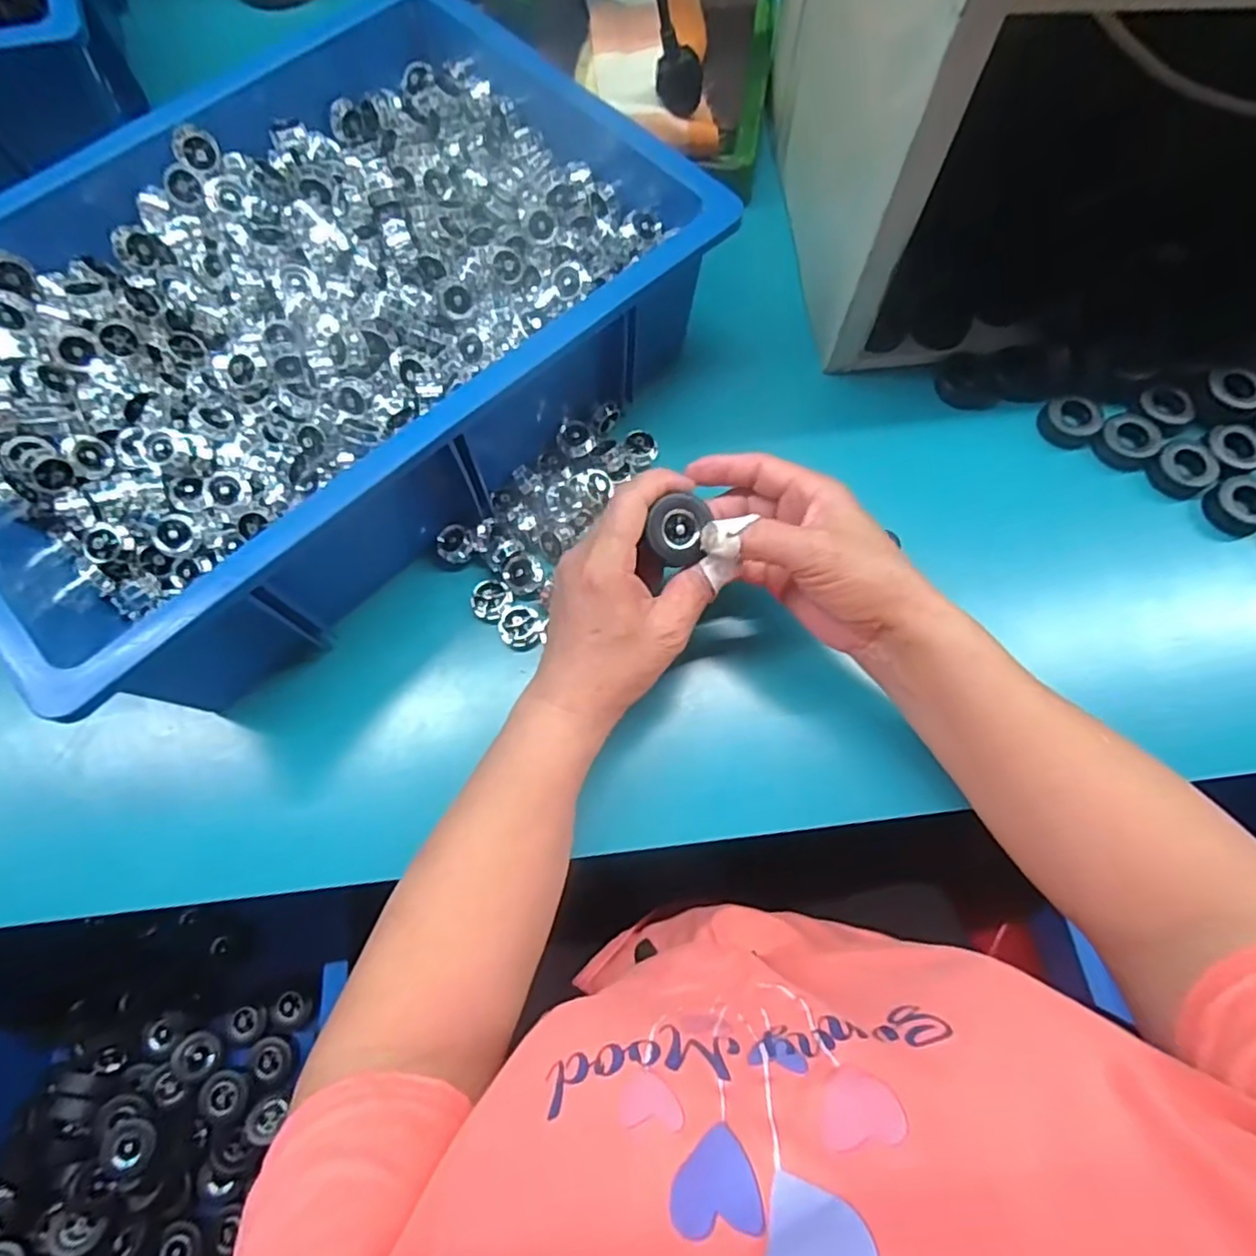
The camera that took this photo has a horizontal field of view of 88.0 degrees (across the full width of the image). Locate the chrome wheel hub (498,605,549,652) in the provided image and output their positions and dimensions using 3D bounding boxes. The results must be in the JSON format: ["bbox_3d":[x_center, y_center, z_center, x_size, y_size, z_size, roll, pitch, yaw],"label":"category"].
[{"bbox_3d":[-0.065,-0.001,0.396,0.027,0.017,0.025,0,73,0],"label":"chrome wheel hub"}]

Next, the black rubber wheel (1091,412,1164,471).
[{"bbox_3d":[0.338,-0.127,0.440,0.039,0.017,0.035,-41,77,-11],"label":"black rubber wheel"}]

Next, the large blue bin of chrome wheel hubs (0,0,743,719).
[{"bbox_3d":[-0.199,-0.201,0.409,0.441,0.107,0.325,-41,77,-11],"label":"large blue bin of chrome wheel hubs"}]

